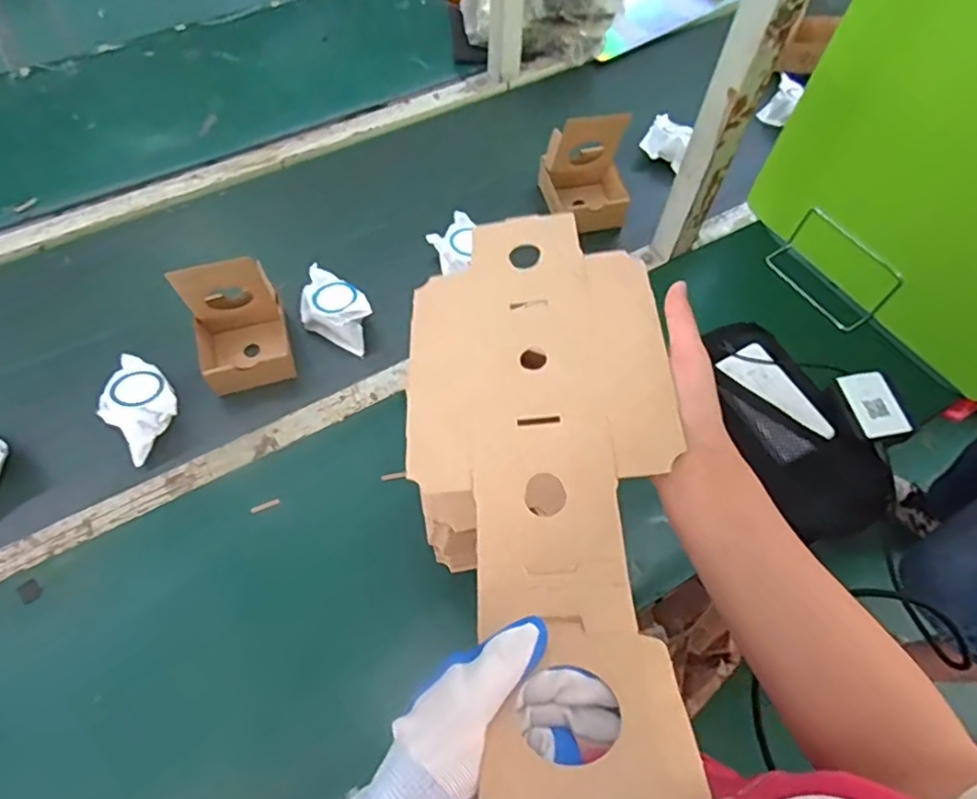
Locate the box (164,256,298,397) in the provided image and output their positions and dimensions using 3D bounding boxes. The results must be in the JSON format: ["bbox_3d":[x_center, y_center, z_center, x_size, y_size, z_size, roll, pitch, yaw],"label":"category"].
[{"bbox_3d":[-0.292,-0.083,0.707,0.105,0.125,0.102,-19,63,-13],"label":"box"}]

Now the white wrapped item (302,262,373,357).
[{"bbox_3d":[-0.191,-0.115,0.769,0.105,0.046,0.073,25,62,10],"label":"white wrapped item"}]

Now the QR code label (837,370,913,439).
[{"bbox_3d":[0.436,0.005,0.689,0.049,0.009,0.083,-16,57,13],"label":"QR code label"}]

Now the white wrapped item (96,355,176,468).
[{"bbox_3d":[-0.398,0.004,0.692,0.077,0.041,0.122,-38,69,-22],"label":"white wrapped item"}]

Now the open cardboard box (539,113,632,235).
[{"bbox_3d":[0.138,-0.311,0.836,0.100,0.136,0.110,-11,62,-9],"label":"open cardboard box"}]

